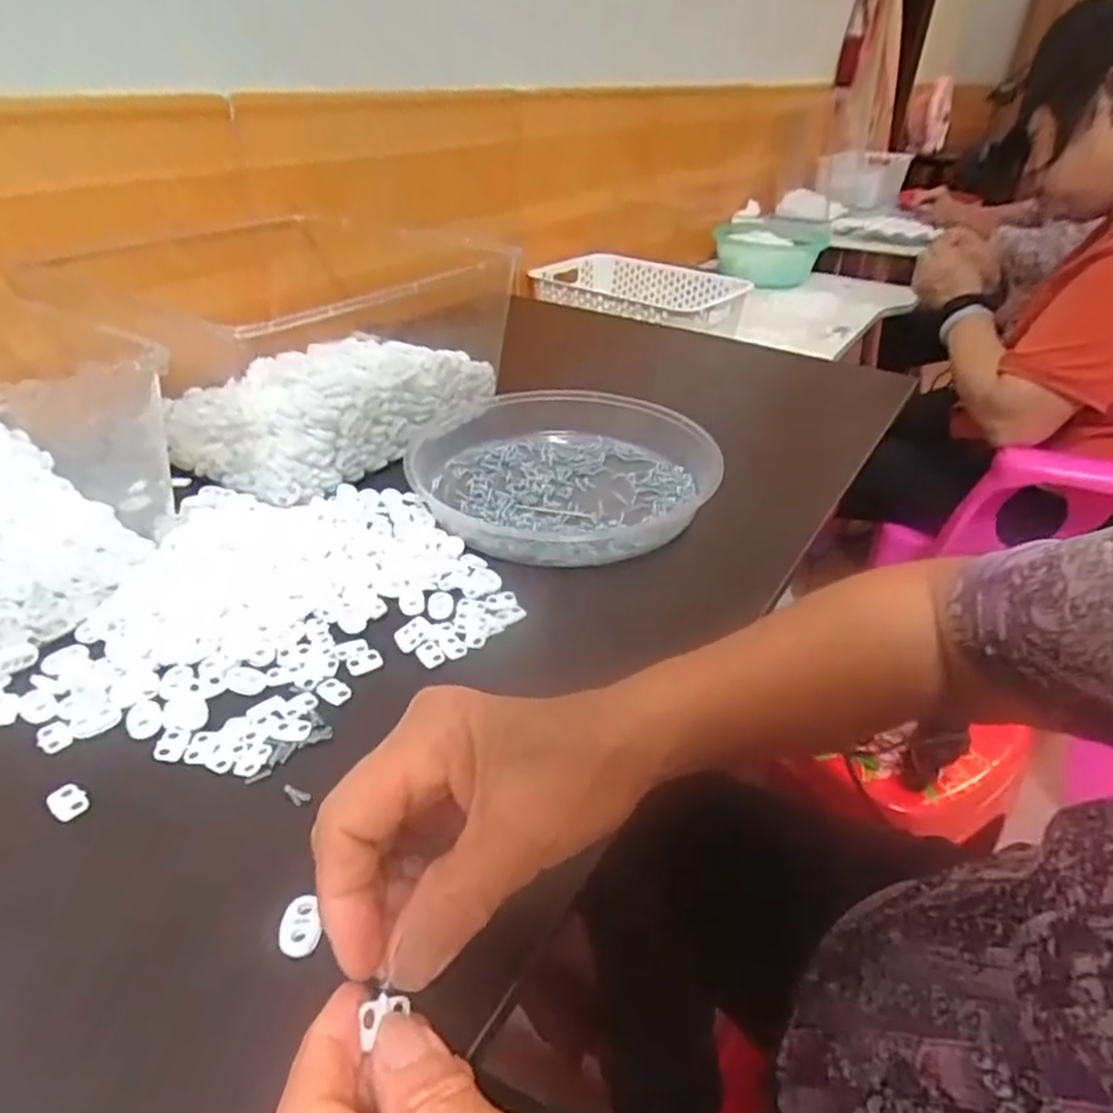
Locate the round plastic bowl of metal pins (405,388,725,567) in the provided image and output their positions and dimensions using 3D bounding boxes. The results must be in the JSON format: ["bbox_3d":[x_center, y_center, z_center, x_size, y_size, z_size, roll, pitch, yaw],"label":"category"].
[{"bbox_3d":[0.003,-0.072,0.554,0.227,0.037,0.219,0,35,-3],"label":"round plastic bowl of metal pins"}]

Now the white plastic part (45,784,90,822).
[{"bbox_3d":[-0.217,0.108,0.315,0.019,0.004,0.013,28,42,32],"label":"white plastic part"}]

